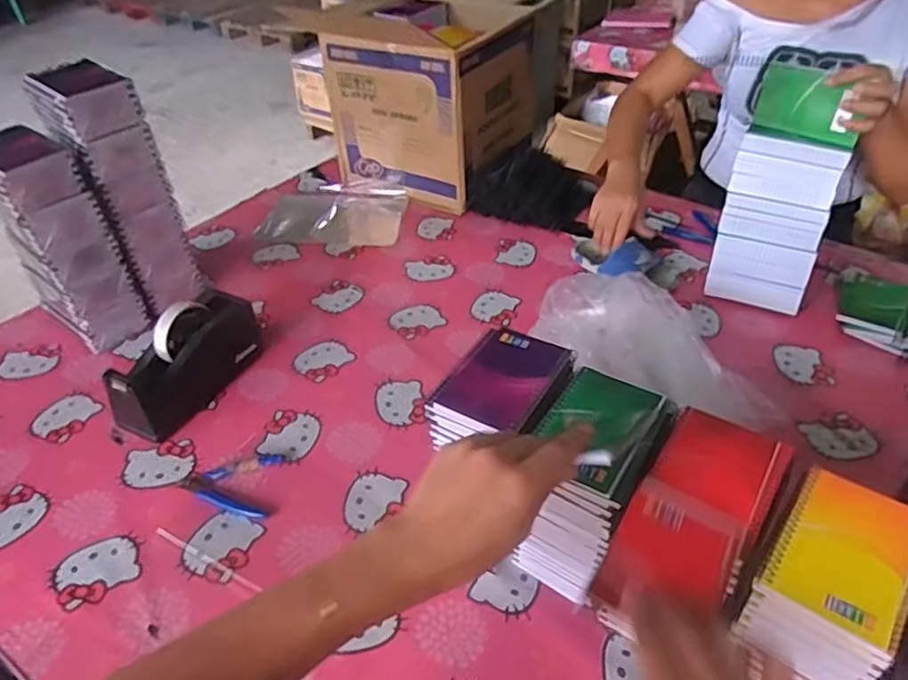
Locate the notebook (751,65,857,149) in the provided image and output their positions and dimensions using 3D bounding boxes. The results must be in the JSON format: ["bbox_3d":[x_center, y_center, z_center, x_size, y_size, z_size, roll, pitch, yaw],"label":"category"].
[{"bbox_3d":[0.470,-0.311,0.859,0.133,0.082,0.015,28,30,31],"label":"notebook"}]

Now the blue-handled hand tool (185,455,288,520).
[{"bbox_3d":[-0.257,0.164,0.747,0.107,0.007,0.087,2,39,4],"label":"blue-handled hand tool"}]

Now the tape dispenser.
[{"bbox_3d":[-0.339,0.025,0.833,0.072,0.110,0.197,19,43,23],"label":"tape dispenser"}]

